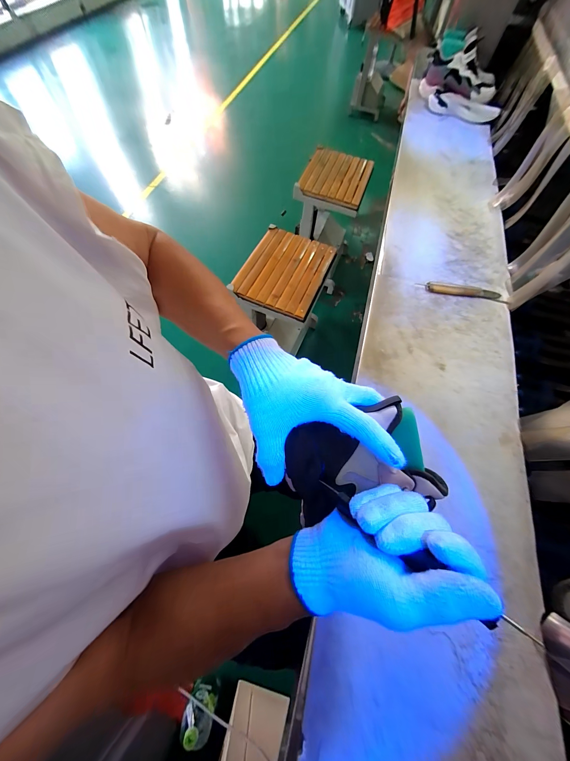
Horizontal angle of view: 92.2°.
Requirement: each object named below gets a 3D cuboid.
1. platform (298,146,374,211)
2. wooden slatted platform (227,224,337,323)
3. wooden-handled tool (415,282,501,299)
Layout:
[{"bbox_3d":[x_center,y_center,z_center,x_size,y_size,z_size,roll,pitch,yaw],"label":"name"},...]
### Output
[{"bbox_3d":[0.235,-0.925,1.255,0.286,0.074,0.362,17,64,6],"label":"platform"},{"bbox_3d":[0.002,-0.395,0.993,0.285,0.031,0.372,23,65,9],"label":"wooden slatted platform"},{"bbox_3d":[0.399,-0.205,0.620,0.185,0.016,0.029,5,64,0],"label":"wooden-handled tool"}]

